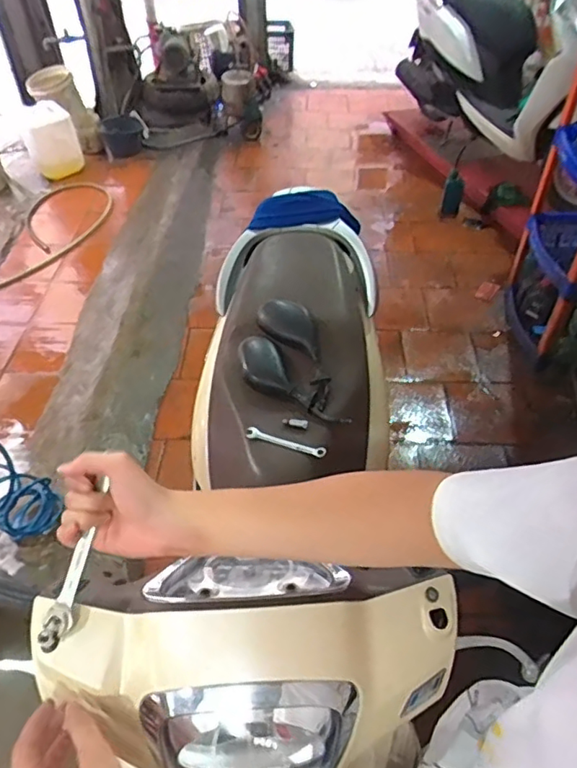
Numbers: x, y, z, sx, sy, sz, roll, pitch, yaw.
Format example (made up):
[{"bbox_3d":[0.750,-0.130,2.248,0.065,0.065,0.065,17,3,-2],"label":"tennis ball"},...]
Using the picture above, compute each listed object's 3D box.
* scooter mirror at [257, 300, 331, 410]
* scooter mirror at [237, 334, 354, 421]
[{"bbox_3d":[0.024,-0.079,1.150,0.098,0.074,0.290,-20,49,-17],"label":"scooter mirror"},{"bbox_3d":[-0.010,-0.005,1.097,0.098,0.054,0.294,-32,54,-26],"label":"scooter mirror"}]

